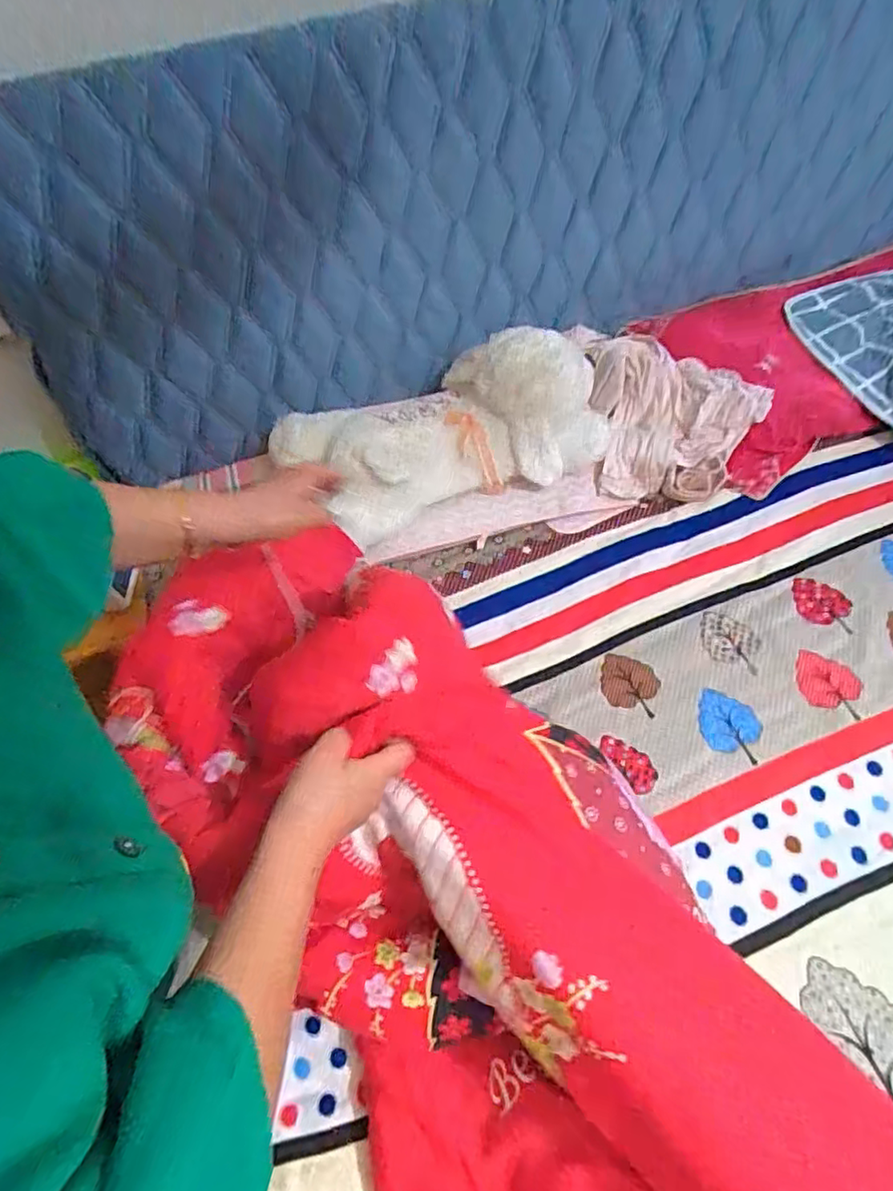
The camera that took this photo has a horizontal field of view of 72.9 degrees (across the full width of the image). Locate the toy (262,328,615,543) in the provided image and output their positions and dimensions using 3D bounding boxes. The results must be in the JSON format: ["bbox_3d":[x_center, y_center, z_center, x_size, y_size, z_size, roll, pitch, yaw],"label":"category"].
[{"bbox_3d":[-0.014,-0.258,0.911,0.485,0.139,0.250,-20,55,-8],"label":"toy"}]

